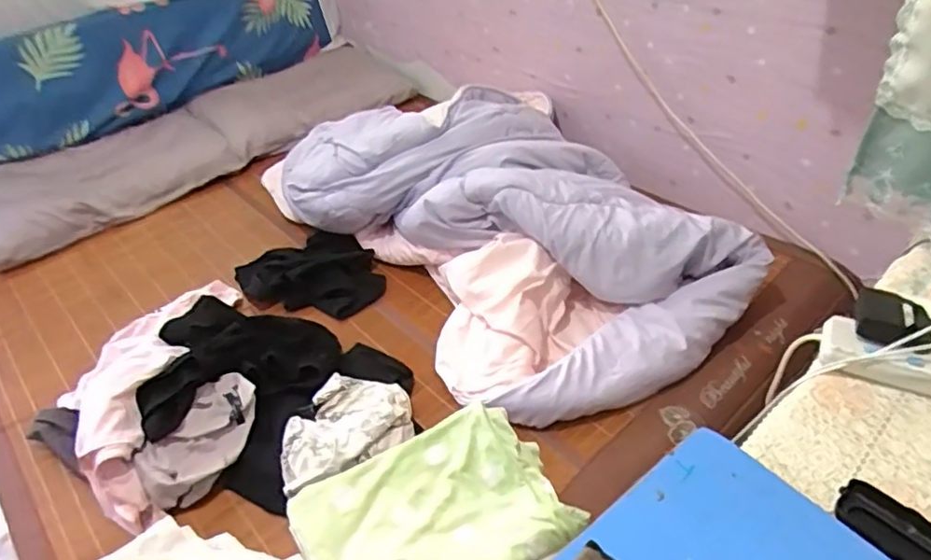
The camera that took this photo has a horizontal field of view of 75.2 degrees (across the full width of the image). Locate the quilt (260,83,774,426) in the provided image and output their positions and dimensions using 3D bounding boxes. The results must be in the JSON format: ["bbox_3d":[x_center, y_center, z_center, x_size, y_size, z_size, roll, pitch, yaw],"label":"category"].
[{"bbox_3d":[0.027,-0.185,1.384,0.643,0.259,1.145,-32,48,-27],"label":"quilt"}]

